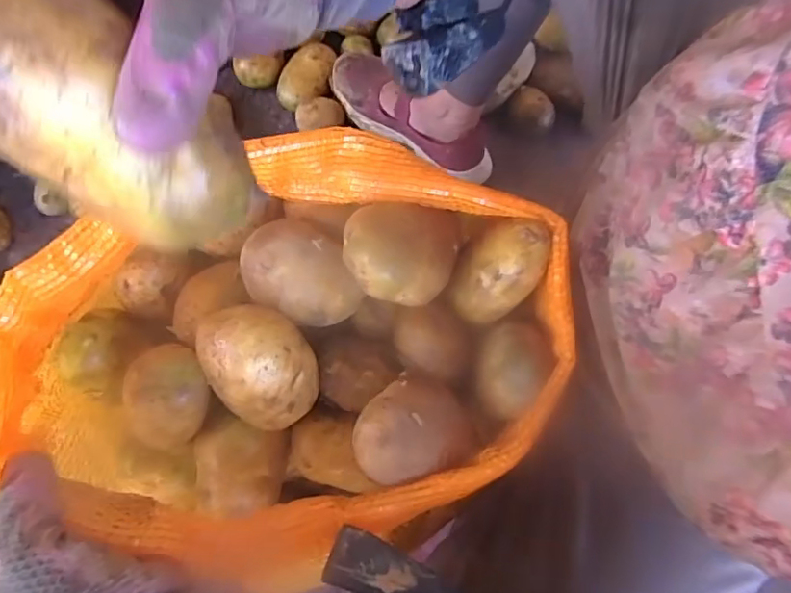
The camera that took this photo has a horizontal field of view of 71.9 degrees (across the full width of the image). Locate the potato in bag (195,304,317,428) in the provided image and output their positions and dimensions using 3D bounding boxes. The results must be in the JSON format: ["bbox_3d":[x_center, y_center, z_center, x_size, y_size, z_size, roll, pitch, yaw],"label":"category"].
[{"bbox_3d":[-0.080,0.041,0.331,0.056,0.069,0.073,-31,77,-8],"label":"potato in bag"}]

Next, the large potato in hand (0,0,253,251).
[{"bbox_3d":[-0.102,-0.064,0.188,0.056,0.105,0.055,-48,44,-6],"label":"large potato in hand"}]

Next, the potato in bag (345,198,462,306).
[{"bbox_3d":[0.007,-0.026,0.326,0.070,0.055,0.062,-3,75,-1],"label":"potato in bag"}]

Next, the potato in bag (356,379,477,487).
[{"bbox_3d":[0.010,0.078,0.325,0.068,0.057,0.053,-13,76,-3],"label":"potato in bag"}]

